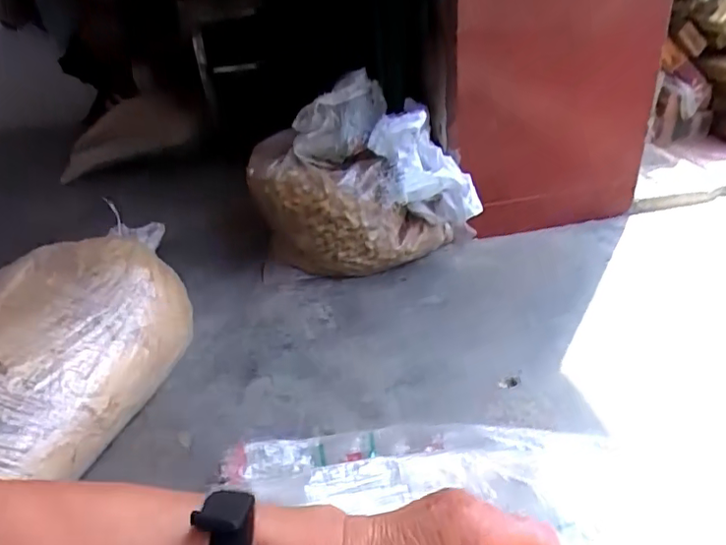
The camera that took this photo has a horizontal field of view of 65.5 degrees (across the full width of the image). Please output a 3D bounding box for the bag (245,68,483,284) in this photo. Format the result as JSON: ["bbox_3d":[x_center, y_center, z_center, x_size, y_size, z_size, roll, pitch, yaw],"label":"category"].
[{"bbox_3d":[-0.010,-0.226,1.360,0.482,0.369,0.321,-12,33,-10],"label":"bag"}]

